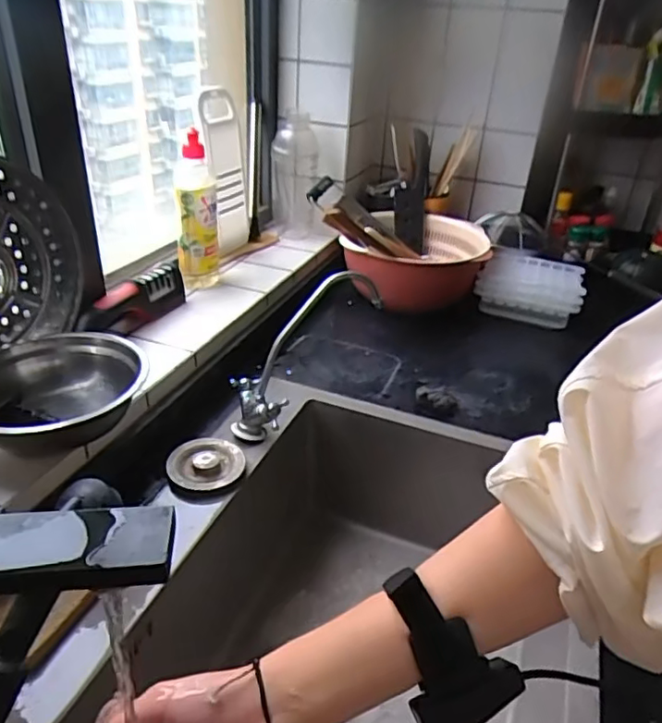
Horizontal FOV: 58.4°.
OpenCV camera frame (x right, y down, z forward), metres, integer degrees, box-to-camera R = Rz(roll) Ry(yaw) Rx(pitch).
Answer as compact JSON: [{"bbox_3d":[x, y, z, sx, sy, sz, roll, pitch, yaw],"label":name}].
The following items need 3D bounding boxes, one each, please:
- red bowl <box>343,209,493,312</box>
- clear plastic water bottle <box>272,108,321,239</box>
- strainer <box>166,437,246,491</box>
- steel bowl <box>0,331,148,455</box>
[{"bbox_3d":[0.161,-0.182,1.103,0.270,0.126,0.260,4,31,-2],"label":"red bowl"},{"bbox_3d":[-0.066,-0.349,1.128,0.083,0.223,0.086,1,31,-4],"label":"clear plastic water bottle"},{"bbox_3d":[-0.142,0.115,0.676,0.083,0.016,0.085,-1,31,-10],"label":"strainer"},{"bbox_3d":[-0.281,0.034,0.604,0.171,0.066,0.186,4,31,-2],"label":"steel bowl"}]

